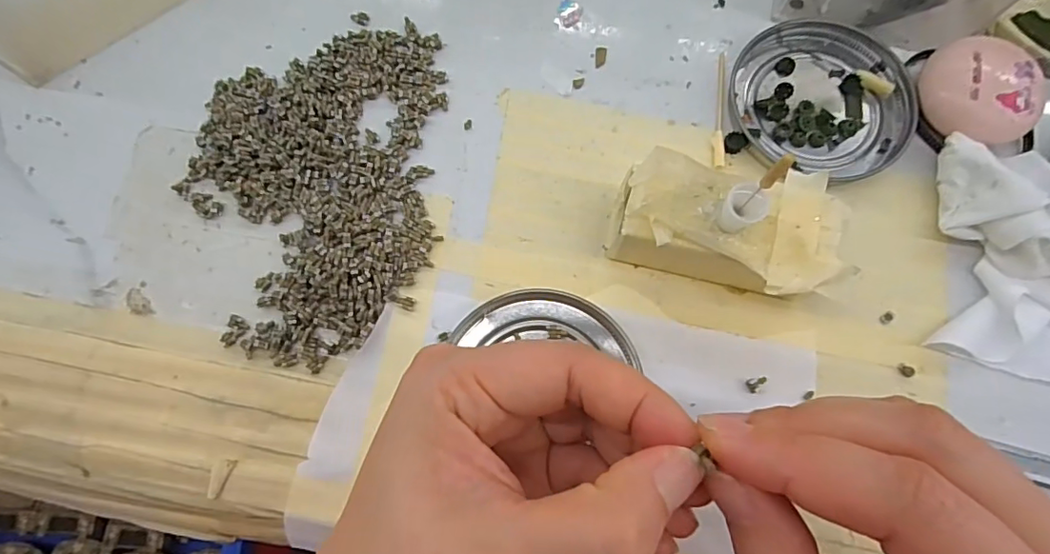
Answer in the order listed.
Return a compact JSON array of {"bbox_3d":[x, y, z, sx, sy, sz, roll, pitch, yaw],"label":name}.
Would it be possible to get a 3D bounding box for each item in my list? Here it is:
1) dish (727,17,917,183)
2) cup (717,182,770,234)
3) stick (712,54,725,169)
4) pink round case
[{"bbox_3d":[0.133,-0.082,0.250,0.077,0.008,0.071,0,75,1],"label":"dish"},{"bbox_3d":[0.077,-0.024,0.197,0.014,0.016,0.014,0,75,1],"label":"cup"},{"bbox_3d":[0.088,-0.077,0.251,0.005,0.004,0.059,7,75,3],"label":"stick"},{"bbox_3d":[0.194,-0.078,0.240,0.041,0.023,0.045,0,75,1],"label":"pink round case"}]

